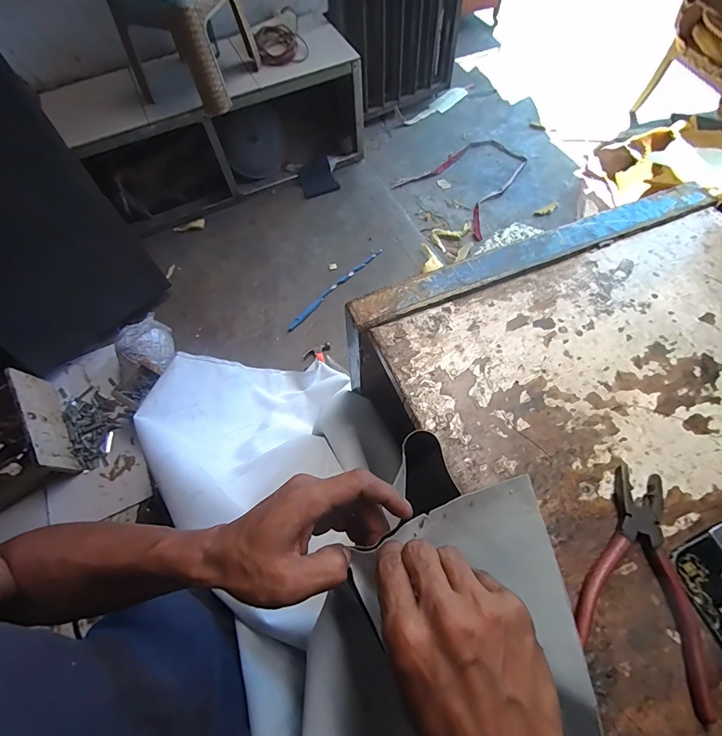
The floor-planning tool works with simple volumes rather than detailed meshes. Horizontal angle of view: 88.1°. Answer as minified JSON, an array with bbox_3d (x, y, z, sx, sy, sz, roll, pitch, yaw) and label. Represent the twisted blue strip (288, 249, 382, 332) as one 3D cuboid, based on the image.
[{"bbox_3d":[-0.094,-0.304,1.398,0.034,0.015,0.485,39,71,20],"label":"twisted blue strip"}]

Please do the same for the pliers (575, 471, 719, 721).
[{"bbox_3d":[0.272,0.188,0.348,0.106,0.014,0.179,24,67,15],"label":"pliers"}]

